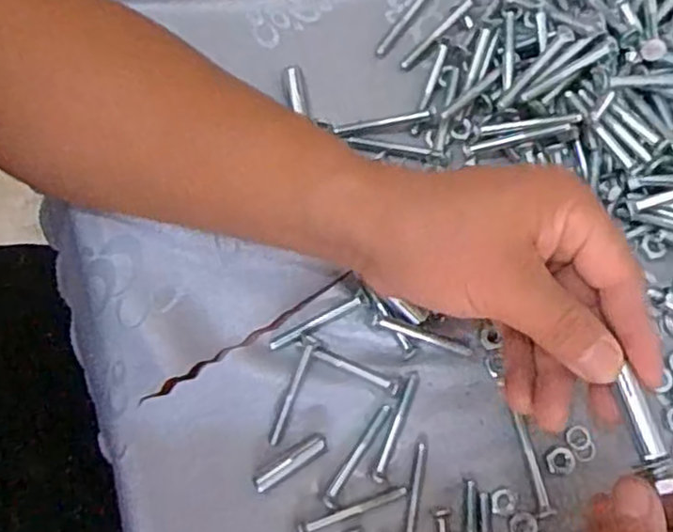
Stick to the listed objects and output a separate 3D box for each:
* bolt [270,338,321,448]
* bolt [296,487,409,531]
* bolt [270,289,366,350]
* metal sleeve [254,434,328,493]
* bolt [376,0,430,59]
[{"bbox_3d":[-0.022,0.062,0.356,0.008,0.008,0.055,22,79,4],"label":"bolt"},{"bbox_3d":[0.007,0.119,0.346,0.056,0.007,0.008,-21,79,-5],"label":"bolt"},{"bbox_3d":[-0.009,0.028,0.363,0.054,0.006,0.006,-29,80,-6],"label":"bolt"},{"bbox_3d":[-0.022,0.097,0.350,0.040,0.009,0.009,-32,80,-7],"label":"metal sleeve"},{"bbox_3d":[0.041,-0.140,0.400,0.009,0.004,0.059,34,80,6],"label":"bolt"}]

